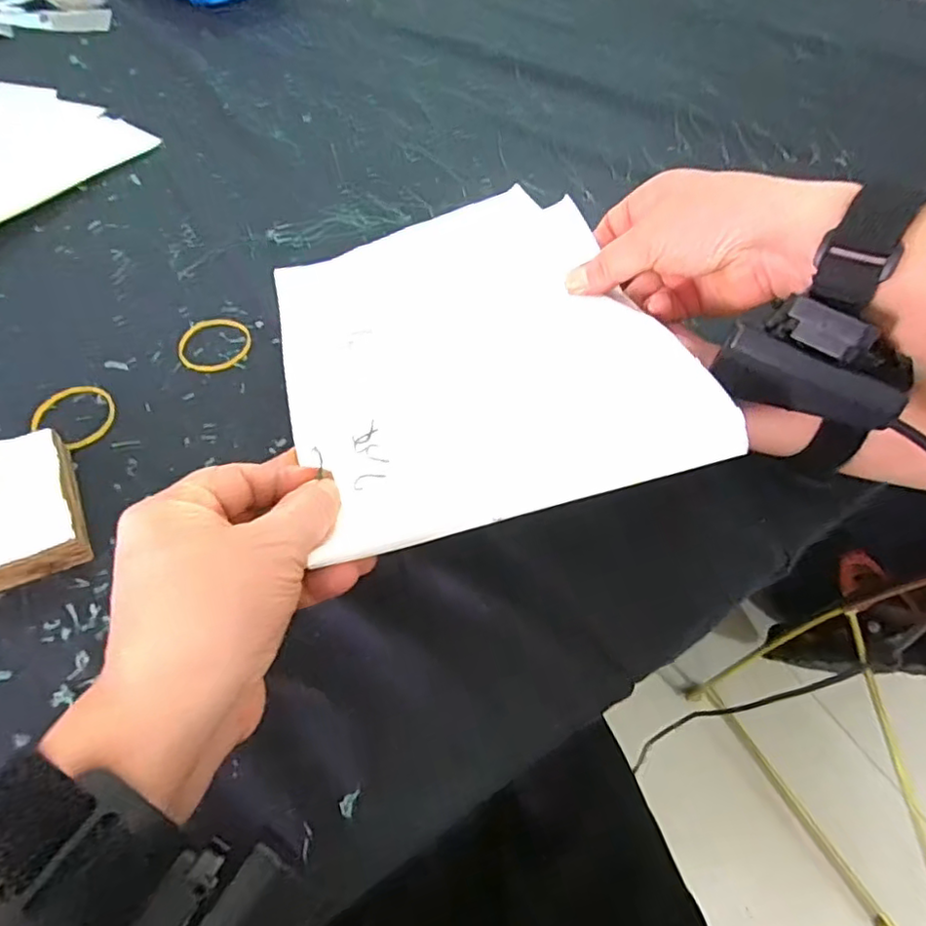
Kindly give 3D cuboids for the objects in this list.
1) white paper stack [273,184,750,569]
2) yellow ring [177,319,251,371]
[{"bbox_3d":[-0.004,-0.066,0.316,0.175,0.020,0.249,-18,45,-2],"label":"white paper stack"},{"bbox_3d":[-0.147,-0.071,0.359,0.040,0.004,0.044,2,54,-3],"label":"yellow ring"}]

